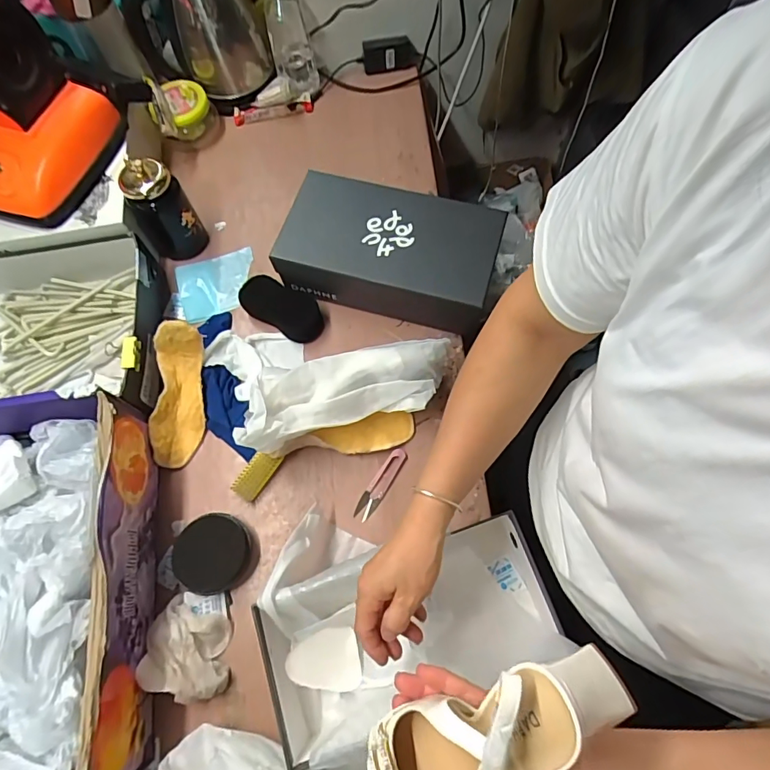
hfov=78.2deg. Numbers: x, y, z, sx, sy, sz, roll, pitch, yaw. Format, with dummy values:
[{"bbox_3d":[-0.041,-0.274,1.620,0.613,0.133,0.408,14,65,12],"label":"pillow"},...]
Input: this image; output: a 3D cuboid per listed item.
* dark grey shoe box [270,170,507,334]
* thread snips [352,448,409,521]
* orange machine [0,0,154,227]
[{"bbox_3d":[0.009,-0.192,0.693,0.287,0.109,0.155,14,70,7],"label":"dark grey shoe box"},{"bbox_3d":[-0.005,0.131,0.627,0.023,0.008,0.103,32,73,13],"label":"thread snips"},{"bbox_3d":[-0.484,-0.388,0.612,0.154,0.207,0.275,19,71,9],"label":"orange machine"}]

